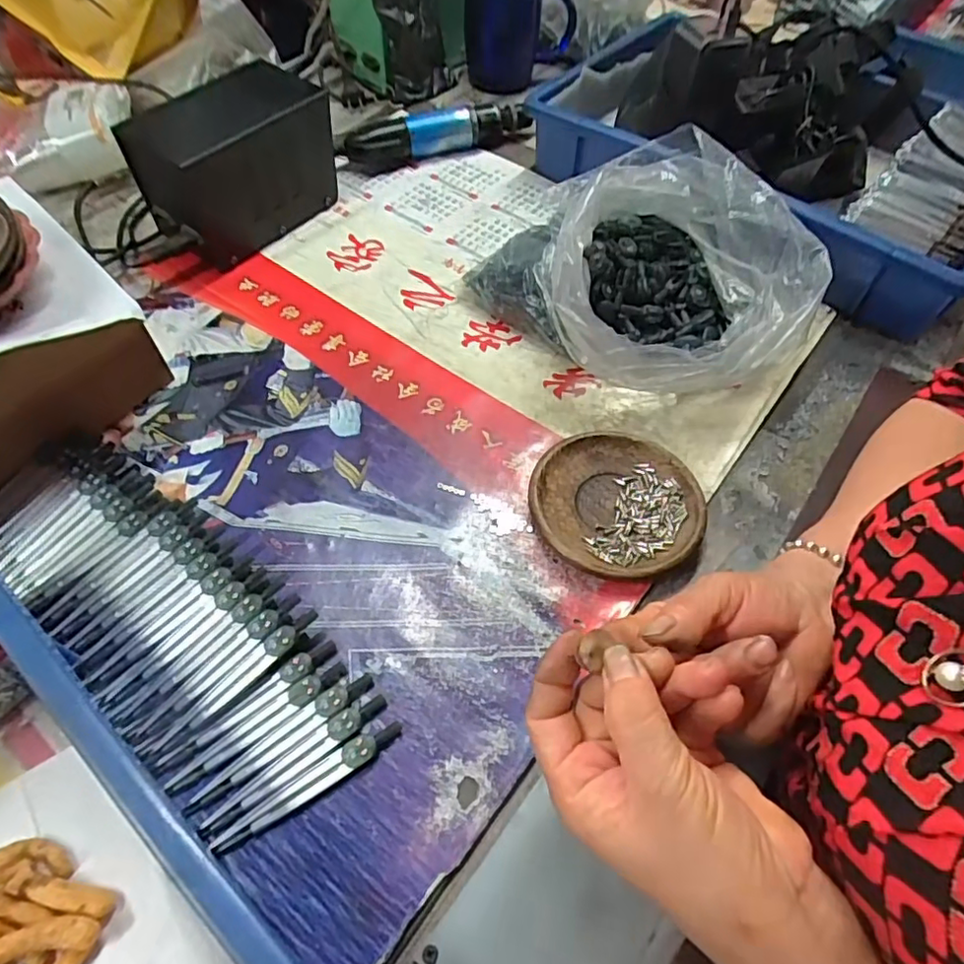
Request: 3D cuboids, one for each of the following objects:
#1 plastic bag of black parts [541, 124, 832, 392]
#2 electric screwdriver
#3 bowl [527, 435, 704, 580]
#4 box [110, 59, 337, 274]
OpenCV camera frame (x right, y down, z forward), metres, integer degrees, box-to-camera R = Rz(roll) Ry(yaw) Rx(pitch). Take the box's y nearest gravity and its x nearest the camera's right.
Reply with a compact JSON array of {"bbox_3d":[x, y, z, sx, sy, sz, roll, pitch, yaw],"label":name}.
[{"bbox_3d":[0.145,-0.165,0.480,0.208,0.109,0.205,-20,60,-14],"label":"plastic bag of black parts"},{"bbox_3d":[-0.053,-0.372,0.646,0.214,0.045,0.037,-16,59,-12],"label":"electric screwdriver"},{"bbox_3d":[0.092,0.015,0.413,0.111,0.021,0.110,1,57,-2],"label":"bowl"},{"bbox_3d":[-0.216,-0.283,0.534,0.164,0.109,0.092,-39,66,-23],"label":"box"}]

